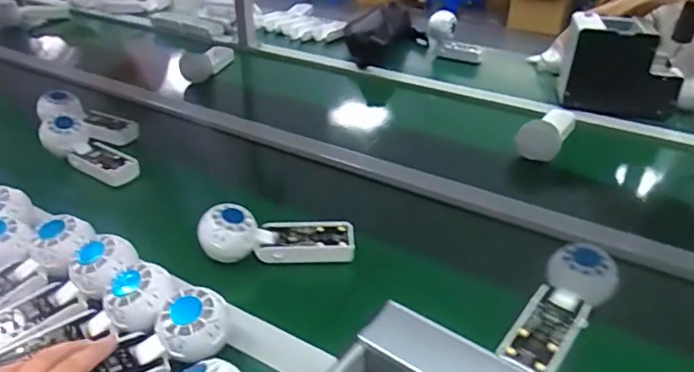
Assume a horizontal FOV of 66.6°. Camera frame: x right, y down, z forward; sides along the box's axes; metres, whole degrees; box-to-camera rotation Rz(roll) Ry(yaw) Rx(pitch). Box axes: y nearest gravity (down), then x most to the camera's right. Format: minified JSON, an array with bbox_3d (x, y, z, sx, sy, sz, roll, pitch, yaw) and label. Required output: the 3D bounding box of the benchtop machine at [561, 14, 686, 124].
[{"bbox_3d":[0.486,-0.206,0.942,0.192,0.146,0.123,14,35,20],"label":"benchtop machine"}]

